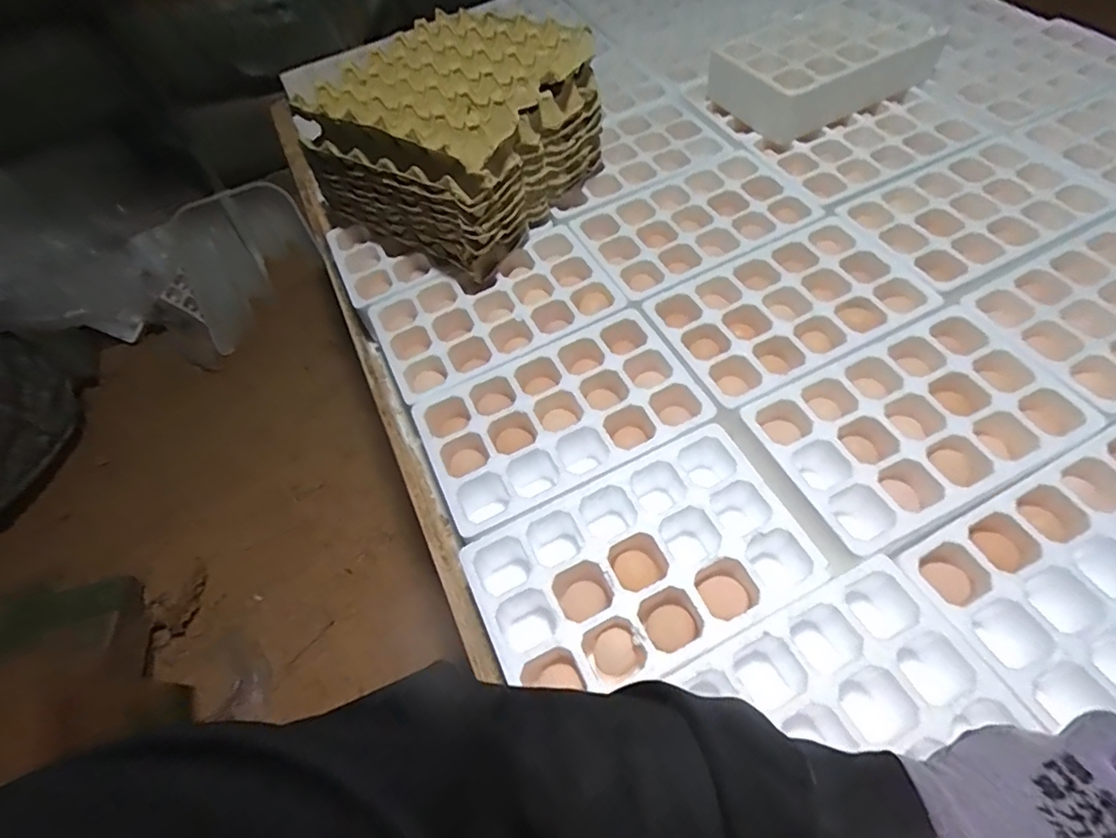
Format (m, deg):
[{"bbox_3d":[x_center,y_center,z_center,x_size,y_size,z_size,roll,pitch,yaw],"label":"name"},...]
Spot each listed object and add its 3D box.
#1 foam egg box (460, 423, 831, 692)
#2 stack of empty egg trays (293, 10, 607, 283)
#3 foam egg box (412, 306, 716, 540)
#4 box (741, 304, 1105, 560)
[{"bbox_3d":[0.077,0.145,0.533,0.292,0.067,0.181,-26,58,-9],"label":"foam egg box"},{"bbox_3d":[-0.131,-0.385,0.755,0.285,0.172,0.313,28,63,21],"label":"stack of empty egg trays"},{"bbox_3d":[0.000,0.004,0.631,0.288,0.069,0.187,-25,58,-8],"label":"foam egg box"},{"bbox_3d":[0.362,0.011,0.574,0.292,0.061,0.182,-26,58,-9],"label":"box"}]

